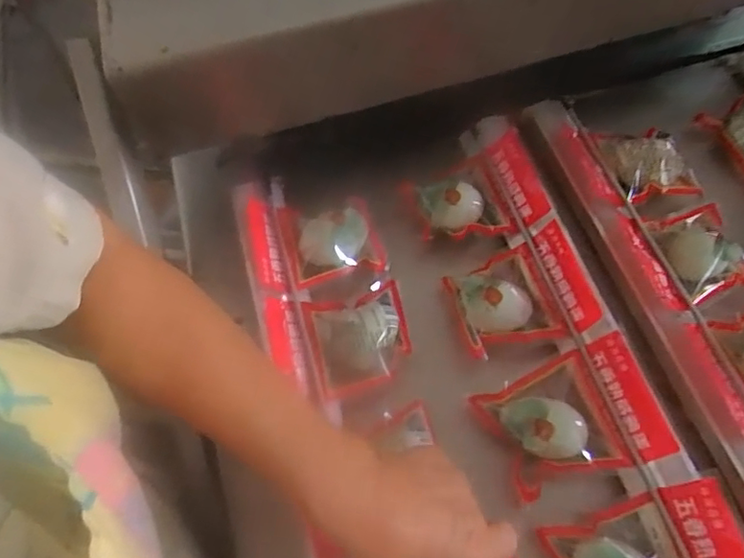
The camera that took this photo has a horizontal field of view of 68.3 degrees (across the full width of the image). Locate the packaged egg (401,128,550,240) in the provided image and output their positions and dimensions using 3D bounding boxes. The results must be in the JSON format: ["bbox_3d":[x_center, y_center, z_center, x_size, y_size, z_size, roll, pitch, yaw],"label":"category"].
[{"bbox_3d":[0.088,-0.070,0.489,0.108,0.051,0.087,-14,63,-4],"label":"packaged egg"}]

